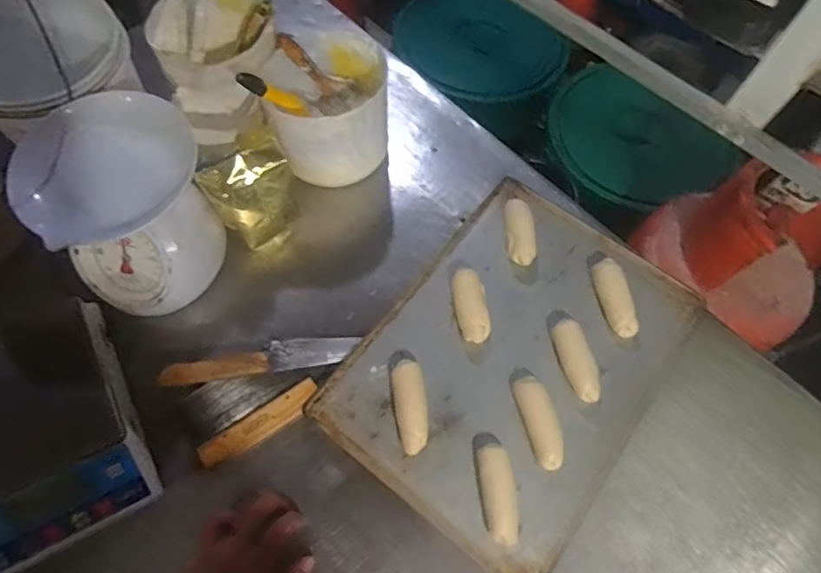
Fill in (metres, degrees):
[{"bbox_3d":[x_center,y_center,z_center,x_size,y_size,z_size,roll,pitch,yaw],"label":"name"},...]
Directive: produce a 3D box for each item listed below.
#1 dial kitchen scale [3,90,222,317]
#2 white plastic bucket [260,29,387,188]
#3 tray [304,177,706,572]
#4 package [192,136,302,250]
[{"bbox_3d":[-0.343,-0.102,0.656,0.199,0.176,0.189,1,65,-2],"label":"dial kitchen scale"},{"bbox_3d":[-0.114,-0.243,0.756,0.151,0.143,0.154,1,65,-2],"label":"white plastic bucket"},{"bbox_3d":[0.139,0.080,0.680,0.328,0.042,0.445,36,68,13],"label":"tray"},{"bbox_3d":[-0.203,-0.117,0.707,0.053,0.140,0.107,34,68,12],"label":"package"}]

